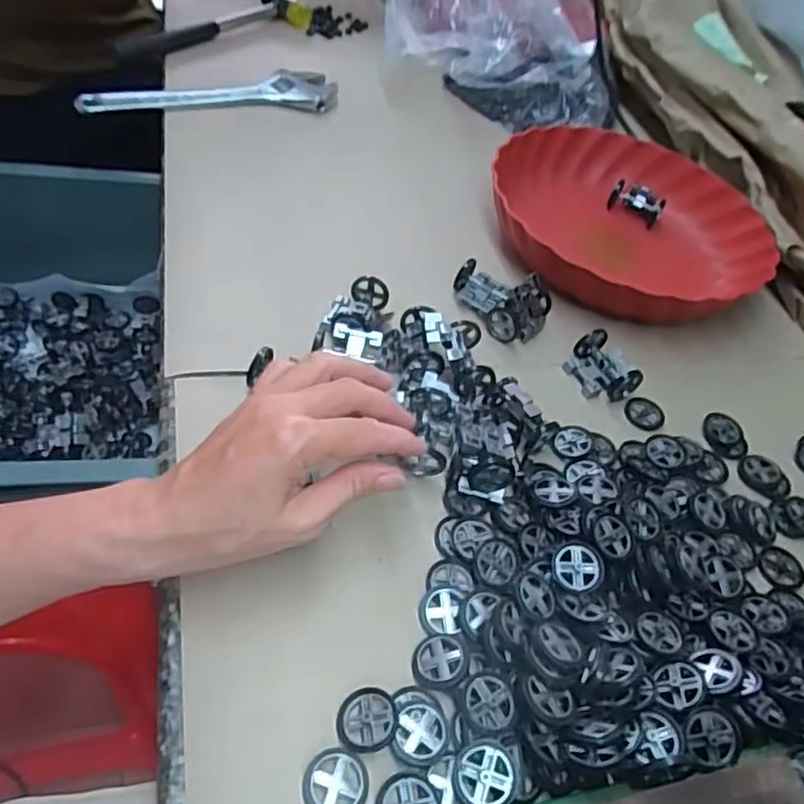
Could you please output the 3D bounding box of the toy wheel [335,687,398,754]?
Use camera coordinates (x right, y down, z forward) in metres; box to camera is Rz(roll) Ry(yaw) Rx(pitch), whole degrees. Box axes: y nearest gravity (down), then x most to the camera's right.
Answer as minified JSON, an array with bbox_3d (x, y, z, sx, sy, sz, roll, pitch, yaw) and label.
[{"bbox_3d":[-0.016,0.144,0.304,0.027,0.007,0.027,7,49,-8],"label":"toy wheel"}]

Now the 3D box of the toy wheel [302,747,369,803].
[{"bbox_3d":[-0.028,0.164,0.287,0.027,0.005,0.027,7,49,-8],"label":"toy wheel"}]

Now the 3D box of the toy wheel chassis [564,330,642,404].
[{"bbox_3d":[0.144,-0.025,0.482,0.038,0.024,0.047,-18,57,-26],"label":"toy wheel chassis"}]

